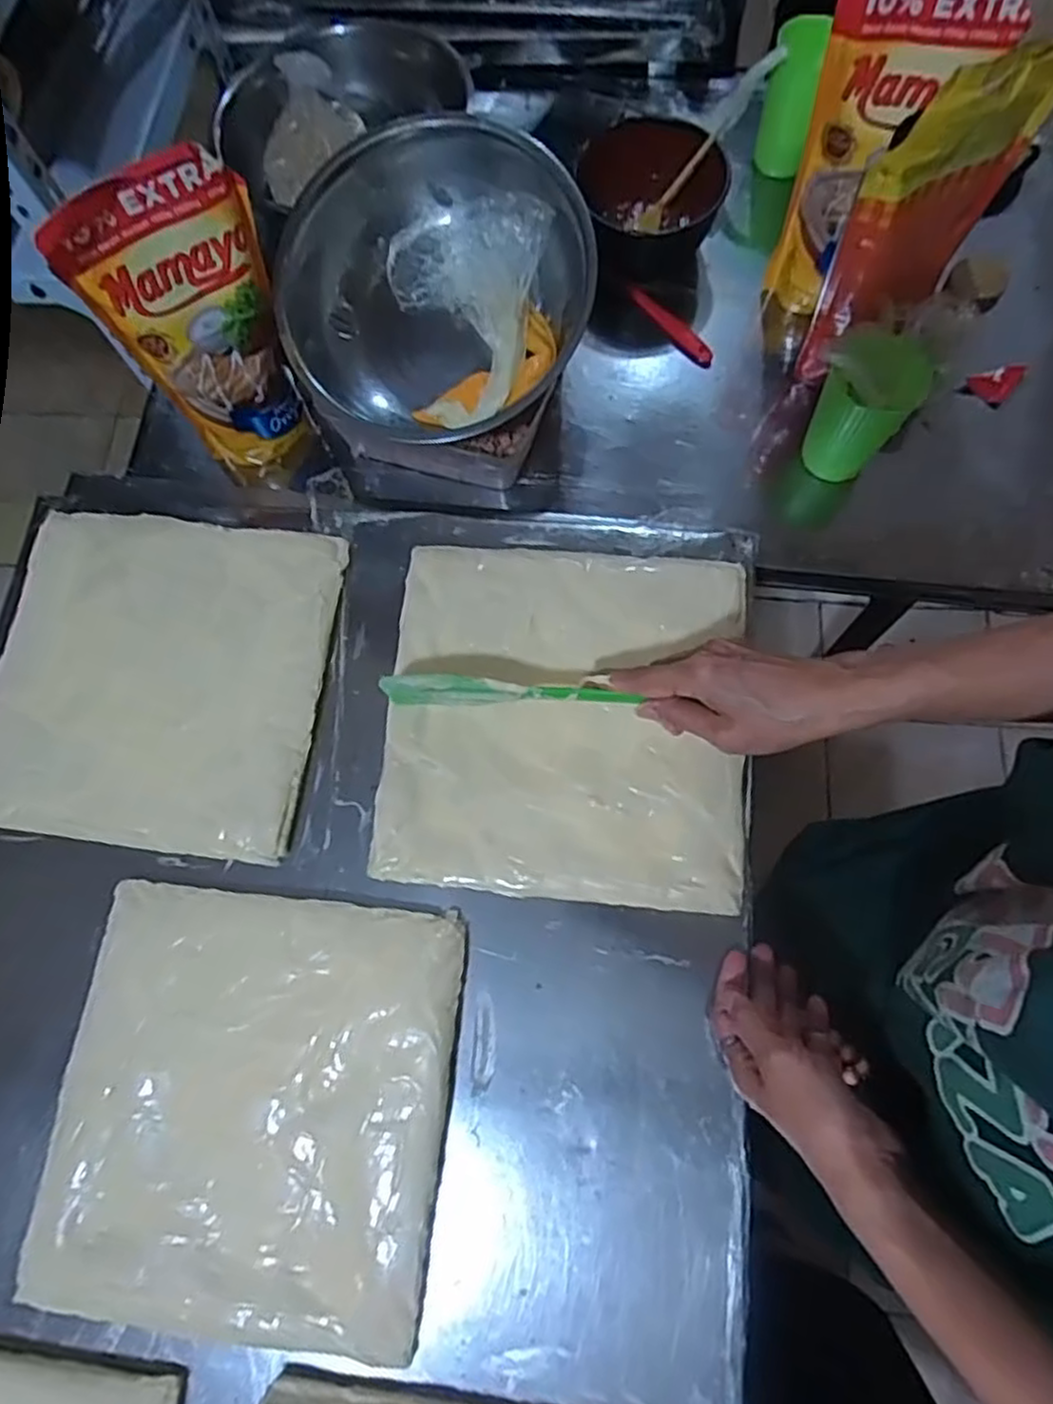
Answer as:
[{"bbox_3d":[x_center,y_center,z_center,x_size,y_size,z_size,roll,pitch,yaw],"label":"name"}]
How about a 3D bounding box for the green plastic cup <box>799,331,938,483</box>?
[{"bbox_3d":[0.278,-0.242,0.603,0.069,0.130,0.070,-1,74,3],"label":"green plastic cup"}]

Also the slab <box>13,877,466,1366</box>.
[{"bbox_3d":[-0.176,0.254,0.456,0.247,0.014,0.249,5,73,3],"label":"slab"}]

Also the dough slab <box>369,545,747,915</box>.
[{"bbox_3d":[0.026,0.008,0.511,0.246,0.028,0.250,4,73,3],"label":"dough slab"}]

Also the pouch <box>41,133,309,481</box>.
[{"bbox_3d":[-0.250,-0.288,0.593,0.131,0.271,0.048,-29,75,-5],"label":"pouch"}]

